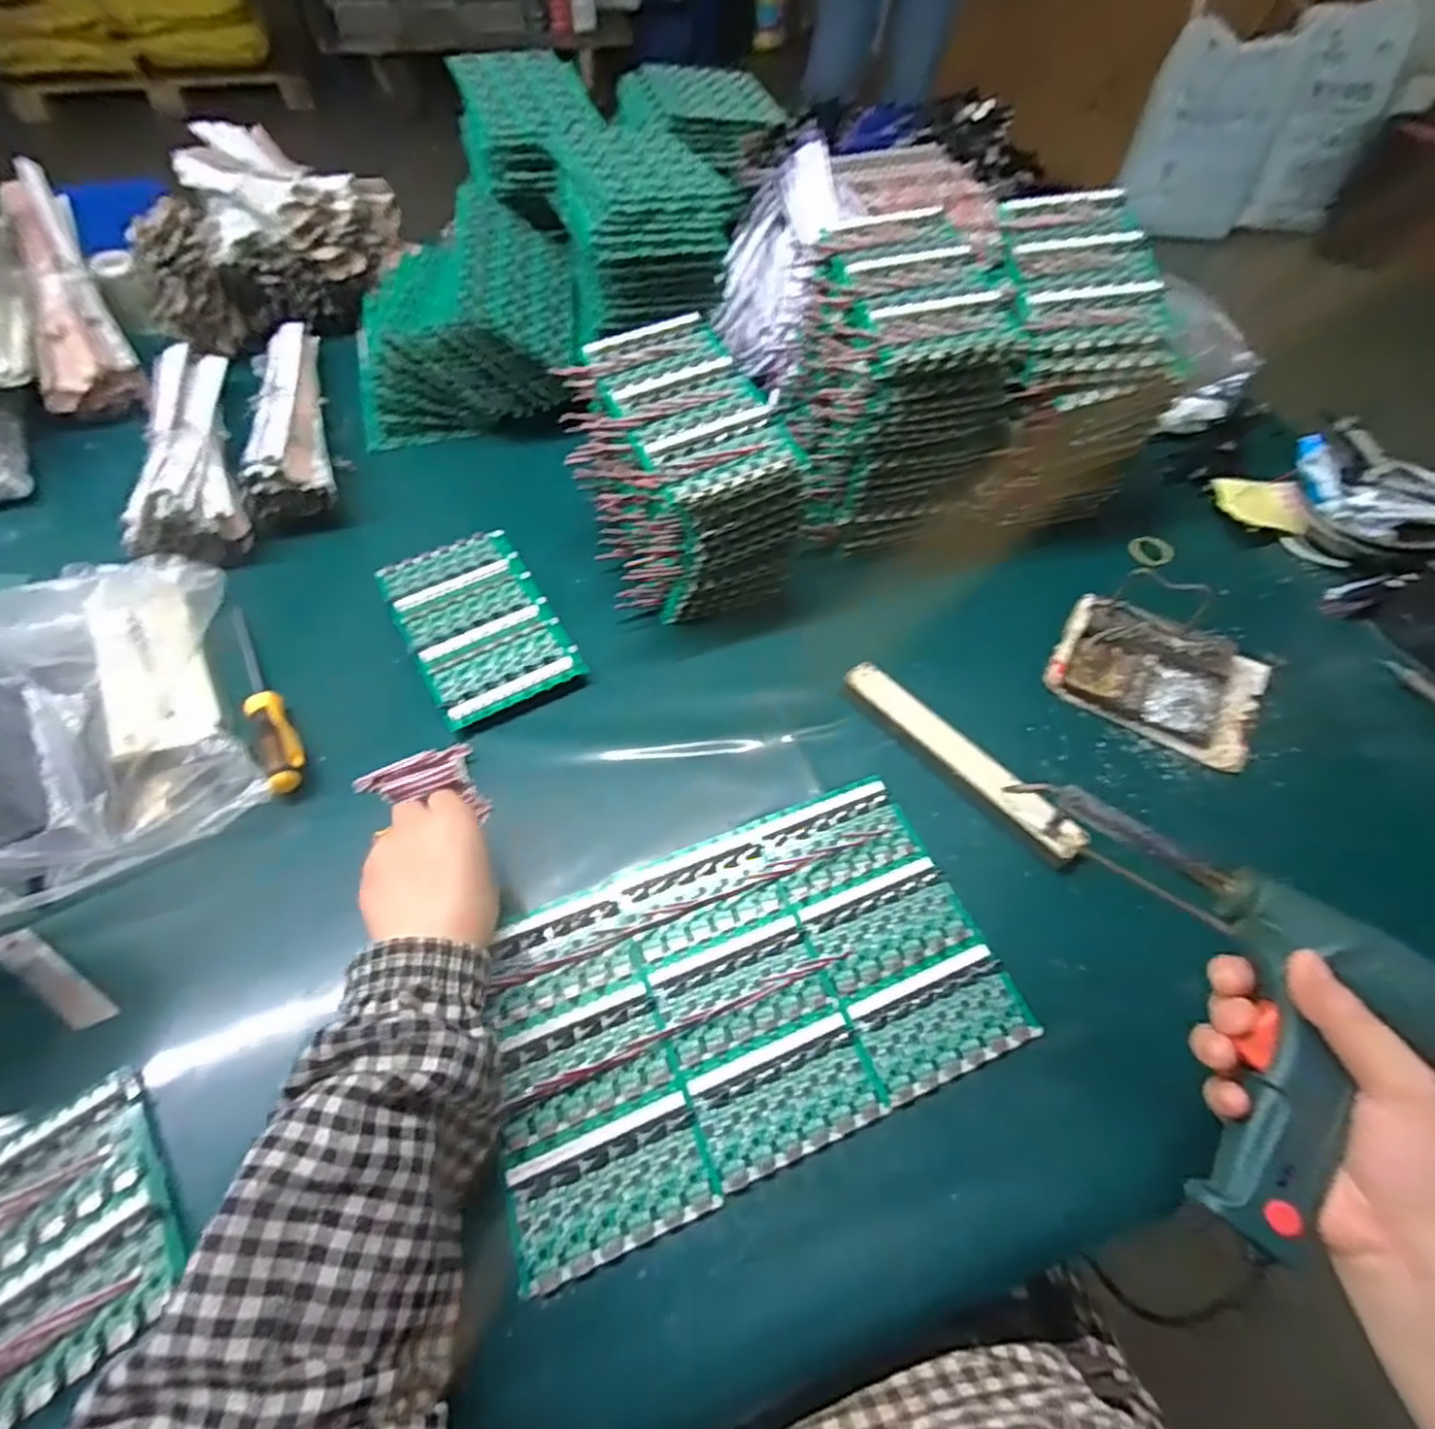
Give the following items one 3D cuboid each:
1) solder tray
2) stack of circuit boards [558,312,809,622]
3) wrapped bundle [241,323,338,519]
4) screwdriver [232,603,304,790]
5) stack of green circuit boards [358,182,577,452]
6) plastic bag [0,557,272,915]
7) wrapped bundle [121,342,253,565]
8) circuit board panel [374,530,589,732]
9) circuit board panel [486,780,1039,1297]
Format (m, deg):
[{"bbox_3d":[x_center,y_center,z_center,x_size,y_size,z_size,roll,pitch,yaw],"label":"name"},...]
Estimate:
[{"bbox_3d":[0.354,-0.035,0.562,0.151,0.027,0.116,29,61,17],"label":"solder tray"},{"bbox_3d":[-0.033,-0.199,0.576,0.138,0.138,0.177,-20,60,-14],"label":"stack of circuit boards"},{"bbox_3d":[-0.419,-0.304,0.681,0.068,0.049,0.289,-15,58,-11],"label":"wrapped bundle"},{"bbox_3d":[-0.346,-0.017,0.528,0.024,0.022,0.192,-30,62,-19],"label":"screwdriver"},{"bbox_3d":[-0.252,-0.400,0.708,0.211,0.143,0.203,-5,57,-5],"label":"stack of green circuit boards"},{"bbox_3d":[-0.439,-0.010,0.486,0.169,0.090,0.253,-24,61,-16],"label":"plastic bag"},{"bbox_3d":[-0.490,-0.244,0.643,0.081,0.046,0.289,-20,59,-14],"label":"wrapped bundle"},{"bbox_3d":[-0.198,-0.078,0.582,0.113,0.020,0.186,-26,61,-17],"label":"circuit board panel"},{"bbox_3d":[0.015,0.162,0.427,0.299,0.012,0.188,-20,59,-12],"label":"circuit board panel"}]

